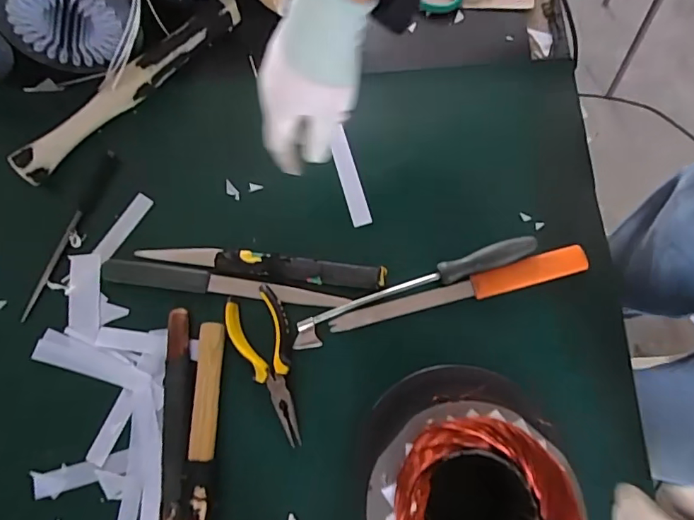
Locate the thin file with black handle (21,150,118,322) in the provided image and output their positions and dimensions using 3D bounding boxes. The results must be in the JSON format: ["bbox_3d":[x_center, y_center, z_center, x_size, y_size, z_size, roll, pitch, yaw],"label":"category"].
[{"bbox_3d":[-0.314,-0.032,0.540,0.018,0.016,0.204,21,77,8],"label":"thin file with black handle"}]

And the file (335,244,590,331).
[{"bbox_3d":[0.114,0.032,0.490,0.263,0.014,0.028,-16,75,-2],"label":"file"}]

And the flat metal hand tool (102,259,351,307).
[{"bbox_3d":[-0.135,0.027,0.515,0.261,0.010,0.024,8,75,5],"label":"flat metal hand tool"}]

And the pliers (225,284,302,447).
[{"bbox_3d":[-0.072,0.102,0.478,0.058,0.009,0.151,-27,75,-5],"label":"pliers"}]

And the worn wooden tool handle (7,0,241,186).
[{"bbox_3d":[-0.262,-0.215,0.579,0.043,0.033,0.319,43,81,12],"label":"worn wooden tool handle"}]

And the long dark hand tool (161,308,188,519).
[{"bbox_3d":[-0.166,0.160,0.468,0.026,0.023,0.223,-4,75,1],"label":"long dark hand tool"}]

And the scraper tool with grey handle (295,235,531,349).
[{"bbox_3d":[0.066,0.029,0.490,0.259,0.027,0.028,-22,75,-3],"label":"scraper tool with grey handle"}]

